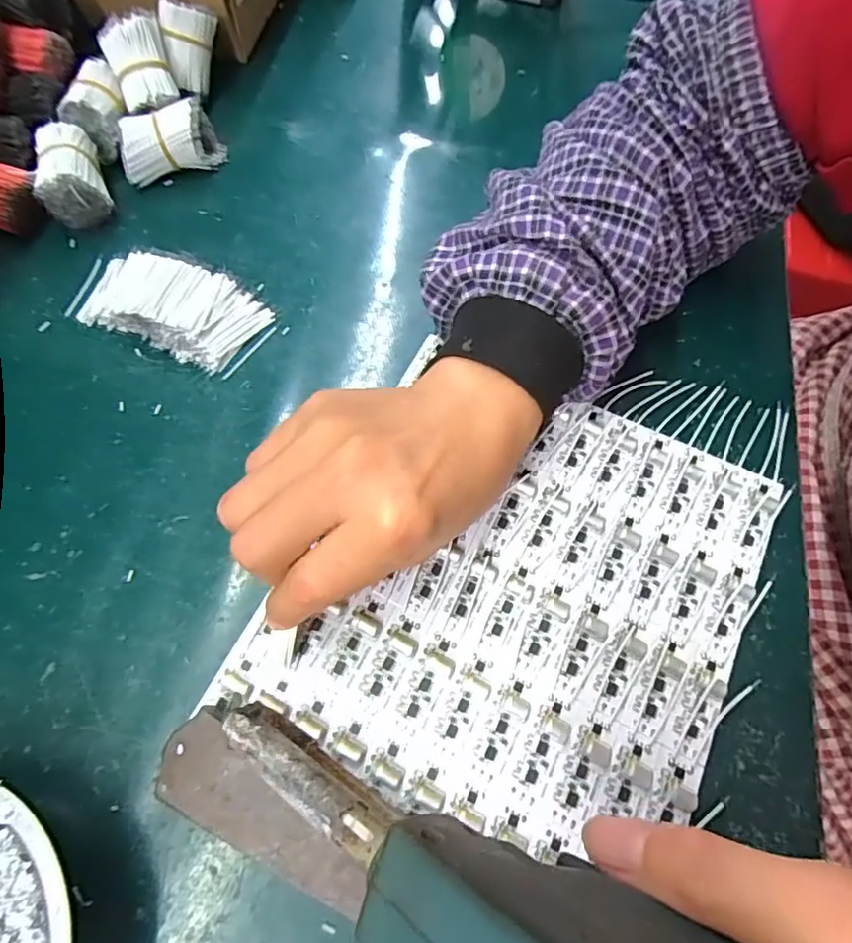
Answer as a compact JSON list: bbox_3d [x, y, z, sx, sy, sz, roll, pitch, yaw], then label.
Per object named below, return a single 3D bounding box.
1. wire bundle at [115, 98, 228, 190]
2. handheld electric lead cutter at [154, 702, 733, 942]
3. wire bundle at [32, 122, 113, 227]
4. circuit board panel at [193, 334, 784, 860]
[{"bbox_3d":[-0.155,-0.199,0.338,0.058,0.031,0.027,-19,69,-11],"label":"wire bundle"},{"bbox_3d":[-0.009,0.110,0.154,0.203,0.064,0.046,-5,57,44],"label":"handheld electric lead cutter"},{"bbox_3d":[-0.204,-0.169,0.321,0.034,0.032,0.049,-19,69,-11],"label":"wire bundle"},{"bbox_3d":[0.042,0.050,0.256,0.191,0.006,0.202,26,69,10],"label":"circuit board panel"}]

